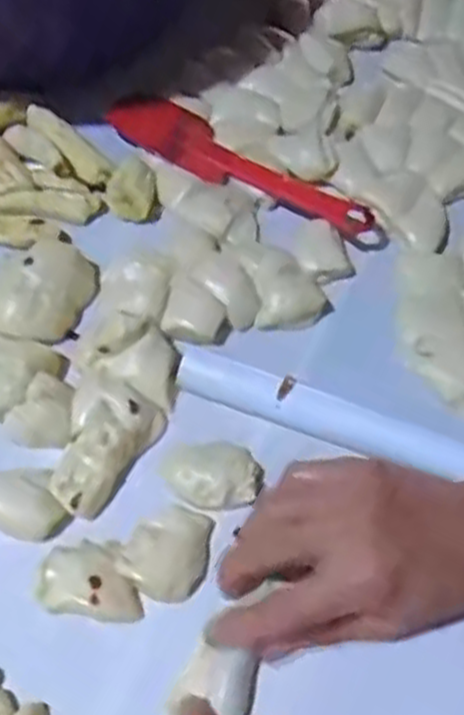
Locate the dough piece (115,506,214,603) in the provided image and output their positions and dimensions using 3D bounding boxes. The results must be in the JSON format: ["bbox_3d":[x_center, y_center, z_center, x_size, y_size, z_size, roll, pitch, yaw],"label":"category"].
[{"bbox_3d":[-0.031,0.098,0.403,0.040,0.013,0.049,29,60,14],"label":"dough piece"}]

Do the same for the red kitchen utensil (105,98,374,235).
[{"bbox_3d":[0.005,-0.130,0.536,0.189,0.010,0.048,30,61,15],"label":"red kitchen utensil"}]

